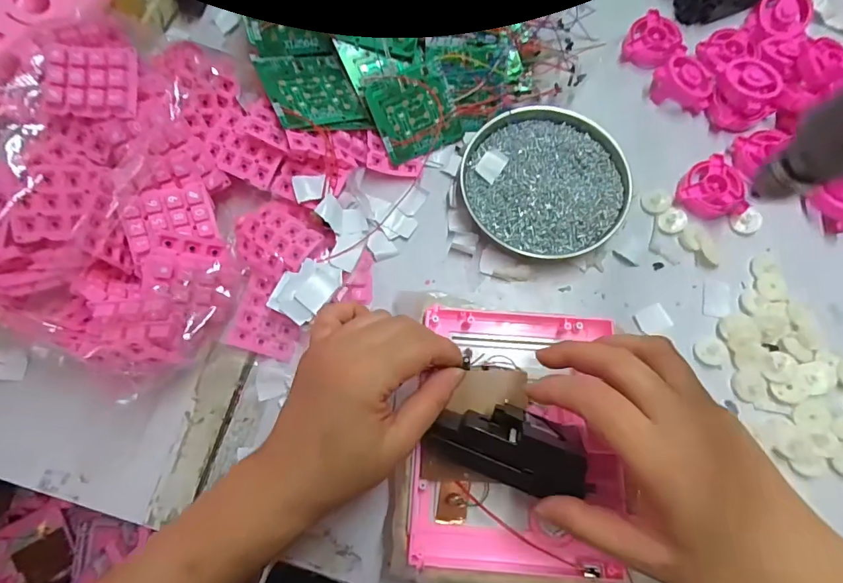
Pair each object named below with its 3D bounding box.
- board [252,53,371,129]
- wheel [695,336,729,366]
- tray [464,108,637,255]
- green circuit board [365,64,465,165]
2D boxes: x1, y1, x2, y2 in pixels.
[{"bbox_3d":[-0.089,-0.166,0.362,0.071,0.005,0.069,-18,75,-27],"label":"board"},{"bbox_3d":[0.225,0.046,0.343,0.023,0.004,0.021,0,74,2],"label":"wheel"},{"bbox_3d":[0.103,-0.093,0.375,0.134,0.019,0.125,0,74,2],"label":"tray"},{"bbox_3d":[-0.004,-0.151,0.377,0.072,0.004,0.064,-27,111,-13],"label":"green circuit board"}]

